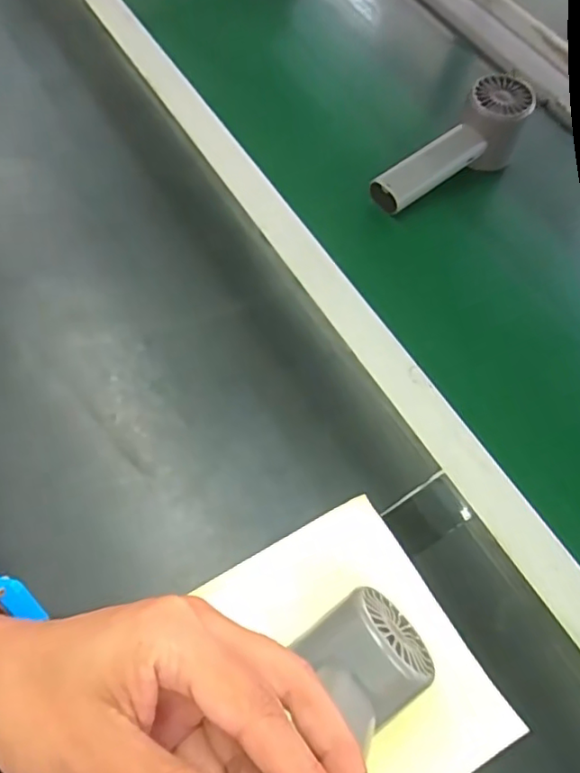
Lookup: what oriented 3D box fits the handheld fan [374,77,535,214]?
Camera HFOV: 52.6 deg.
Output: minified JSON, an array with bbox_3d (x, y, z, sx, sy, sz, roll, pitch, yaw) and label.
[{"bbox_3d":[0.138,-0.198,0.489,0.051,0.054,0.147,42,67,17],"label":"handheld fan"}]

